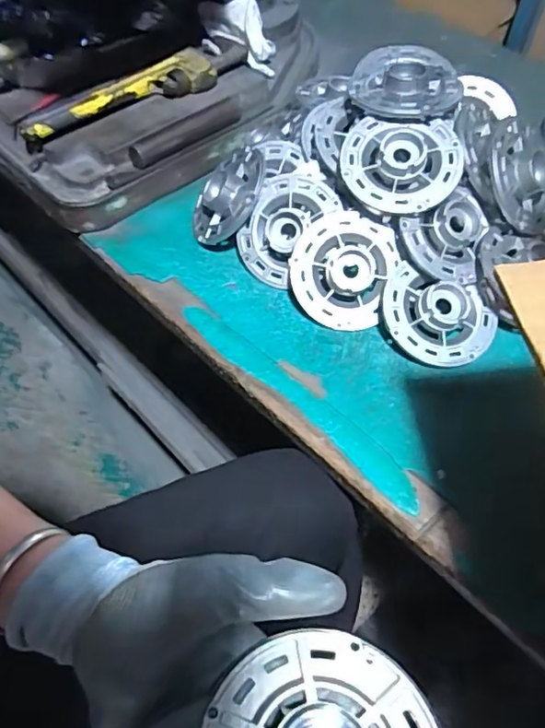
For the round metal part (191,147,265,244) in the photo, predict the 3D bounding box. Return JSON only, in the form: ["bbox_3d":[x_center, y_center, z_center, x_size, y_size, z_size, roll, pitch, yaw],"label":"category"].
[{"bbox_3d":[-0.053,-0.179,0.596,0.025,0.099,0.098,25,49,-41],"label":"round metal part"}]

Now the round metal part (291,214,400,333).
[{"bbox_3d":[0.066,-0.089,0.534,0.093,0.018,0.108,17,92,-2],"label":"round metal part"}]

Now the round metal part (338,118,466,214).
[{"bbox_3d":[0.120,-0.185,0.524,0.111,0.023,0.091,3,78,5],"label":"round metal part"}]

